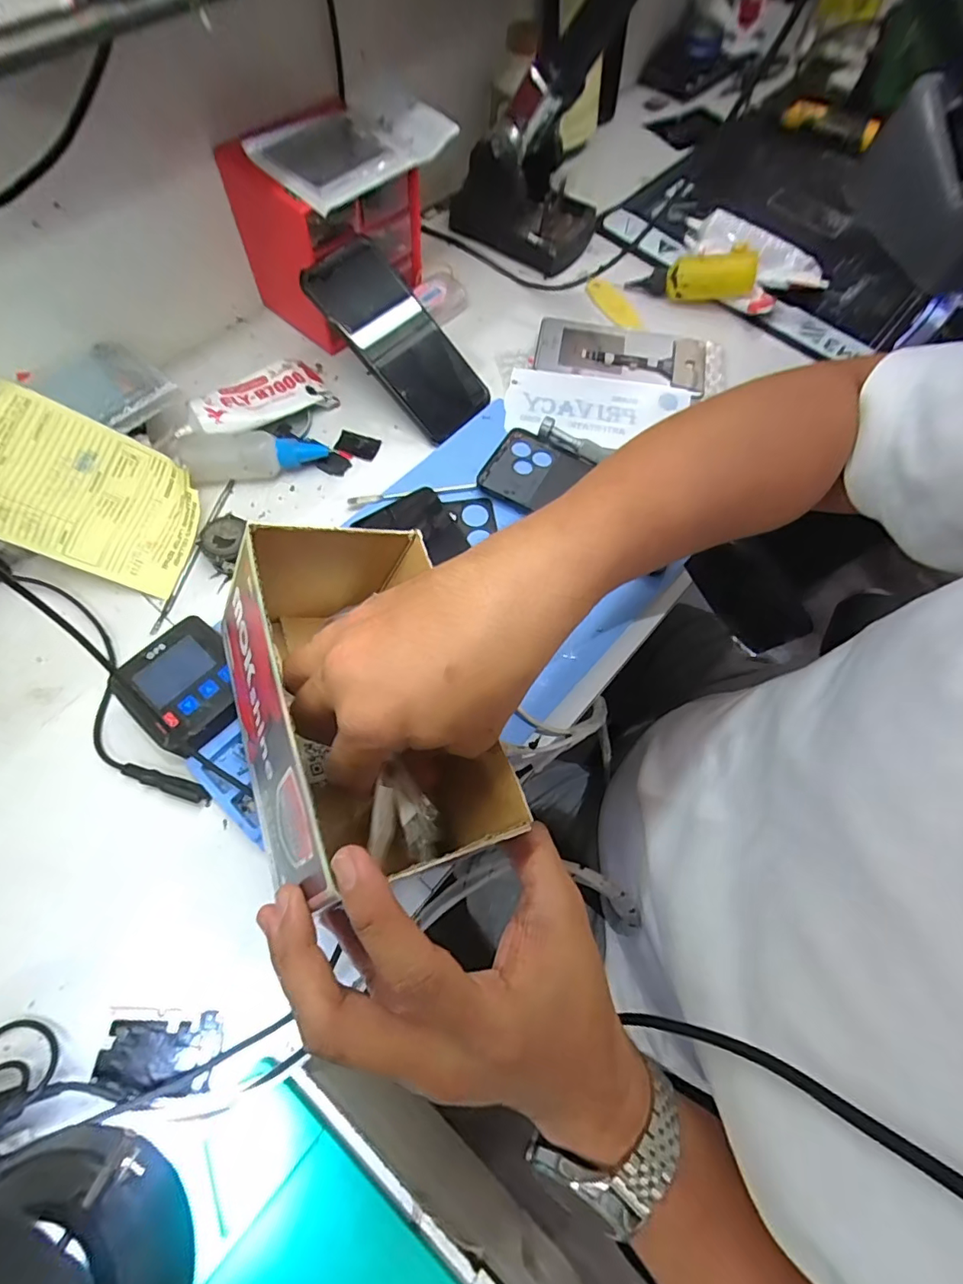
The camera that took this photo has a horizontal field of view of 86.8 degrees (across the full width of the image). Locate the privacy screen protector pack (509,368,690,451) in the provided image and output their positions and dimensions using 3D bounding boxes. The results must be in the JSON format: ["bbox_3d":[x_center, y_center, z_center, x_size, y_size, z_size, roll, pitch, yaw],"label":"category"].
[{"bbox_3d":[0.105,-0.212,0.465,0.162,0.010,0.076,11,71,1],"label":"privacy screen protector pack"}]

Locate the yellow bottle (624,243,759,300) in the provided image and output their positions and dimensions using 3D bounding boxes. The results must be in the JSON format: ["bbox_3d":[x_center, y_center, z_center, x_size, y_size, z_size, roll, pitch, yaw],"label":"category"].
[{"bbox_3d":[0.227,-0.384,0.537,0.128,0.046,0.035,-2,70,-4],"label":"yellow bottle"}]

